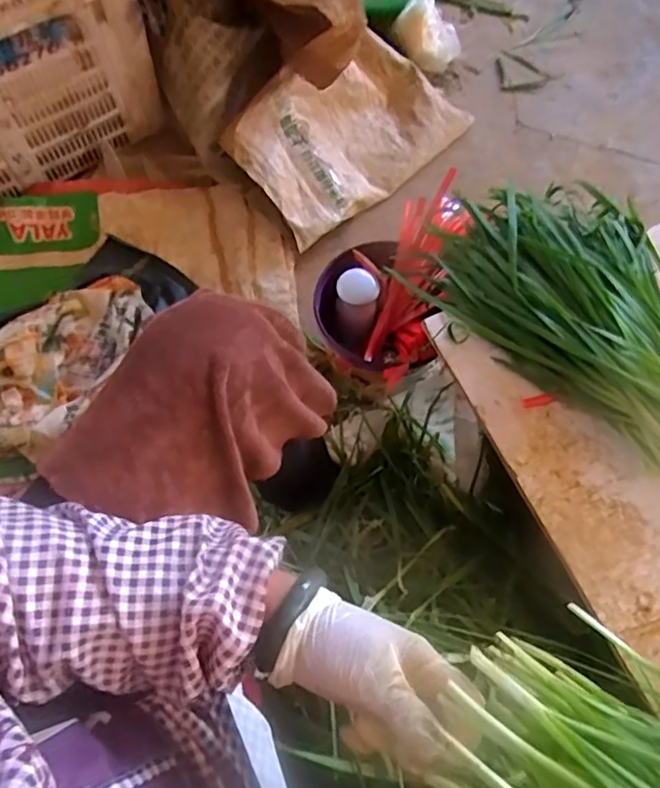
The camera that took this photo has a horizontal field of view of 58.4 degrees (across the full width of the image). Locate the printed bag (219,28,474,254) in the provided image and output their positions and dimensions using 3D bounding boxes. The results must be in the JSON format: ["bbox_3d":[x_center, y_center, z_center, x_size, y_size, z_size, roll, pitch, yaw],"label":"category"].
[{"bbox_3d":[0.043,-0.534,1.188,0.504,0.053,0.288,-43,99,-24],"label":"printed bag"}]

